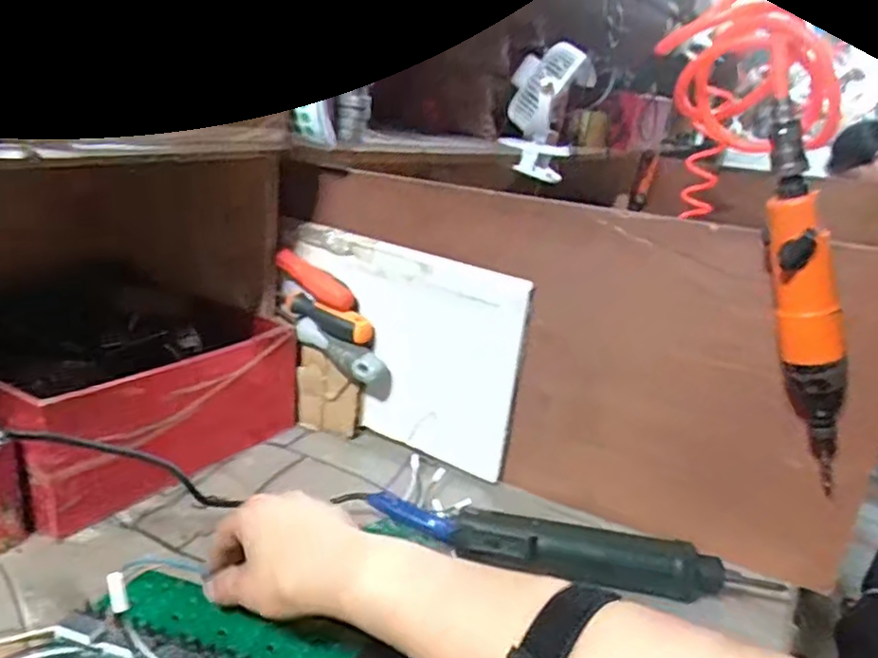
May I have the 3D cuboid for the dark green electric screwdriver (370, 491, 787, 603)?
[{"bbox_3d":[0.098,0.174,0.511,0.307,0.041,0.045,8,20,8],"label":"dark green electric screwdriver"}]

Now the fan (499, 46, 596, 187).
[{"bbox_3d":[0.163,-0.325,1.002,0.115,0.180,0.117,8,20,9],"label":"fan"}]

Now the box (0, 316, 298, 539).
[{"bbox_3d":[-0.277,0.062,0.626,0.149,0.115,0.258,17,23,29],"label":"box"}]

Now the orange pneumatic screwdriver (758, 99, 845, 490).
[{"bbox_3d":[0.250,-0.009,0.449,0.042,0.278,0.046,-10,14,20],"label":"orange pneumatic screwdriver"}]

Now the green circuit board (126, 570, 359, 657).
[{"bbox_3d":[-0.124,0.181,0.404,0.152,0.013,0.044,13,21,15],"label":"green circuit board"}]

